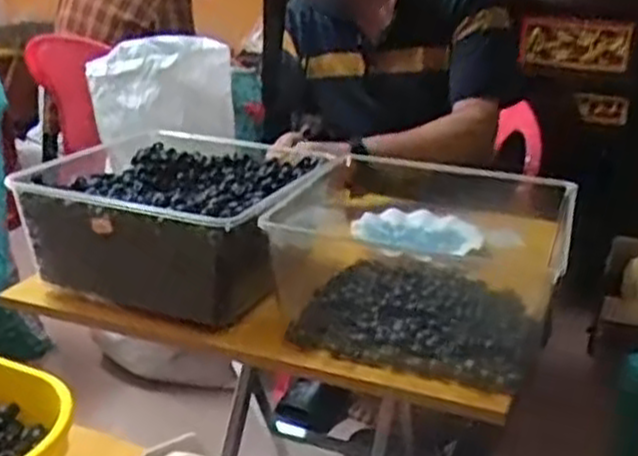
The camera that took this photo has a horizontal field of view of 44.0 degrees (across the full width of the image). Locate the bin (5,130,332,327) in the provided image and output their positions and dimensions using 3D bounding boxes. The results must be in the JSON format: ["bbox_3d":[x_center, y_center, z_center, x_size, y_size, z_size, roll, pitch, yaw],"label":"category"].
[{"bbox_3d":[-0.159,-0.010,0.976,0.311,0.129,0.297,9,21,18],"label":"bin"}]

